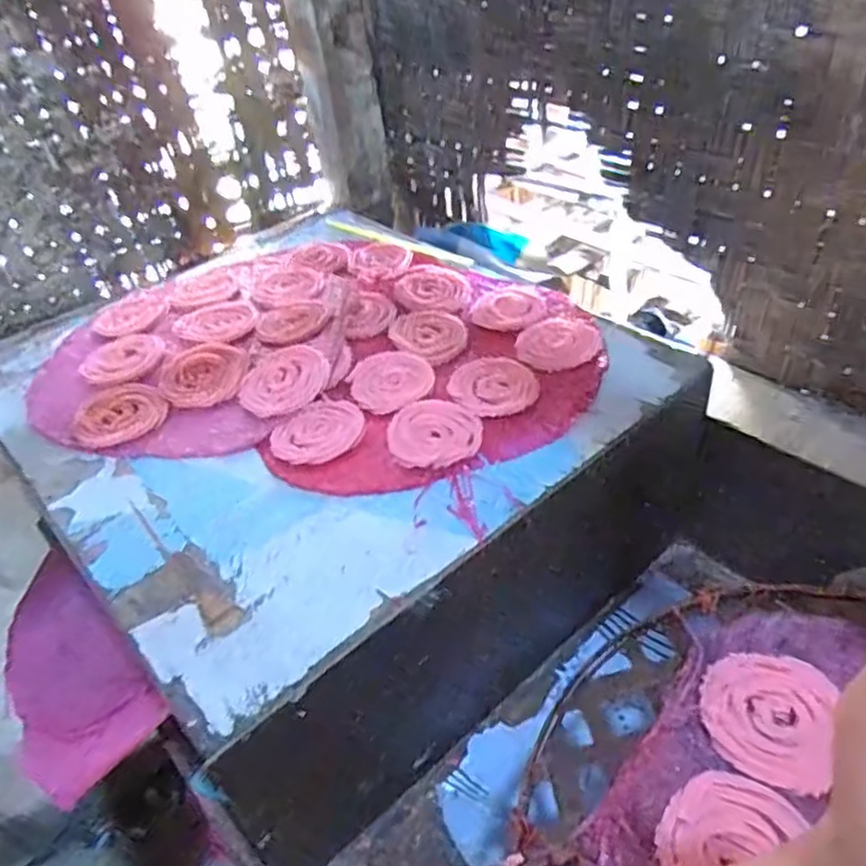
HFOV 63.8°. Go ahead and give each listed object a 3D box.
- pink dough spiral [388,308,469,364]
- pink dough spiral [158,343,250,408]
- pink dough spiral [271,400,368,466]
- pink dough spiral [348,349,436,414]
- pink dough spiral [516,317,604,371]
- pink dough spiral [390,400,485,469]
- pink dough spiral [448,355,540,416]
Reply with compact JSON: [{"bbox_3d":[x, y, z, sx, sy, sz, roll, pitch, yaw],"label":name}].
[{"bbox_3d":[-0.001,-0.100,0.708,0.079,0.009,0.074,-2,43,2],"label":"pink dough spiral"},{"bbox_3d":[-0.224,-0.059,0.681,0.083,0.012,0.079,-12,43,-8],"label":"pink dough spiral"},{"bbox_3d":[-0.099,-0.003,0.608,0.078,0.005,0.078,-5,43,0],"label":"pink dough spiral"},{"bbox_3d":[-0.040,-0.051,0.656,0.078,0.005,0.078,-2,43,2],"label":"pink dough spiral"},{"bbox_3d":[0.122,-0.089,0.680,0.088,0.007,0.072,-23,46,-19],"label":"pink dough spiral"},{"bbox_3d":[0.002,-0.001,0.593,0.078,0.004,0.083,-2,43,3],"label":"pink dough spiral"},{"bbox_3d":[0.055,-0.046,0.638,0.076,0.004,0.080,-2,43,2],"label":"pink dough spiral"}]

